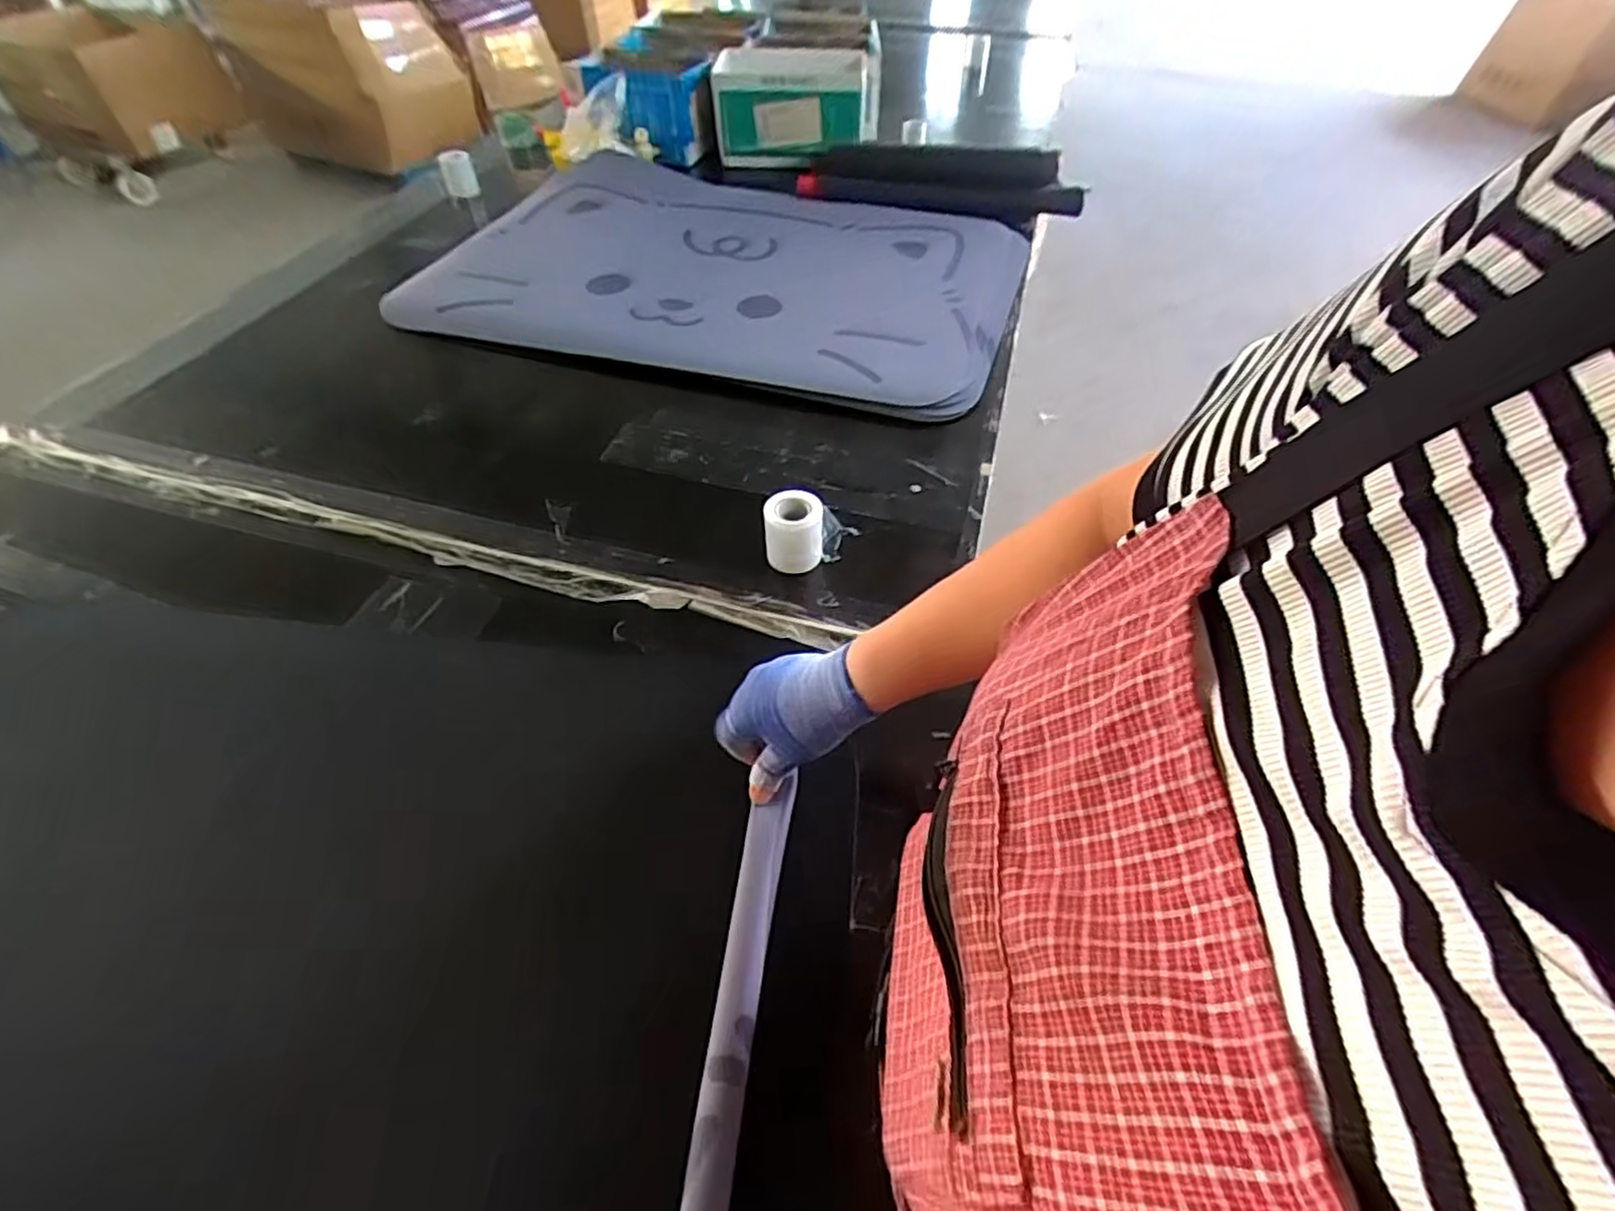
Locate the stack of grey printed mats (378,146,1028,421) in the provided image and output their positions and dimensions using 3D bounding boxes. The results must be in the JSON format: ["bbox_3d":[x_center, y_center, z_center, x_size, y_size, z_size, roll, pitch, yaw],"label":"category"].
[{"bbox_3d":[-0.155,-0.604,1.207,1.017,0.043,0.732,16,51,14],"label":"stack of grey printed mats"}]

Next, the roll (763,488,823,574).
[{"bbox_3d":[-0.015,-0.074,0.722,0.062,0.068,0.056,-5,49,-3],"label":"roll"}]

